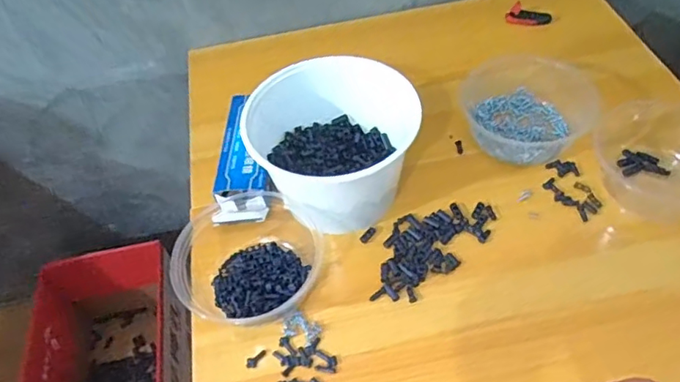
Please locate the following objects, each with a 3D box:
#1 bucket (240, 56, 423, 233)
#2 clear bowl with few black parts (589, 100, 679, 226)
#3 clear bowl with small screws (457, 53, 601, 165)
[{"bbox_3d":[-0.003,-0.050,0.561,0.139,0.114,0.148,-2,51,3],"label":"bucket"},{"bbox_3d":[0.332,-0.030,0.559,0.132,0.048,0.136,-20,52,-12],"label":"clear bowl with few black parts"},{"bbox_3d":[0.207,-0.100,0.620,0.128,0.059,0.130,-2,51,3],"label":"clear bowl with small screws"}]

